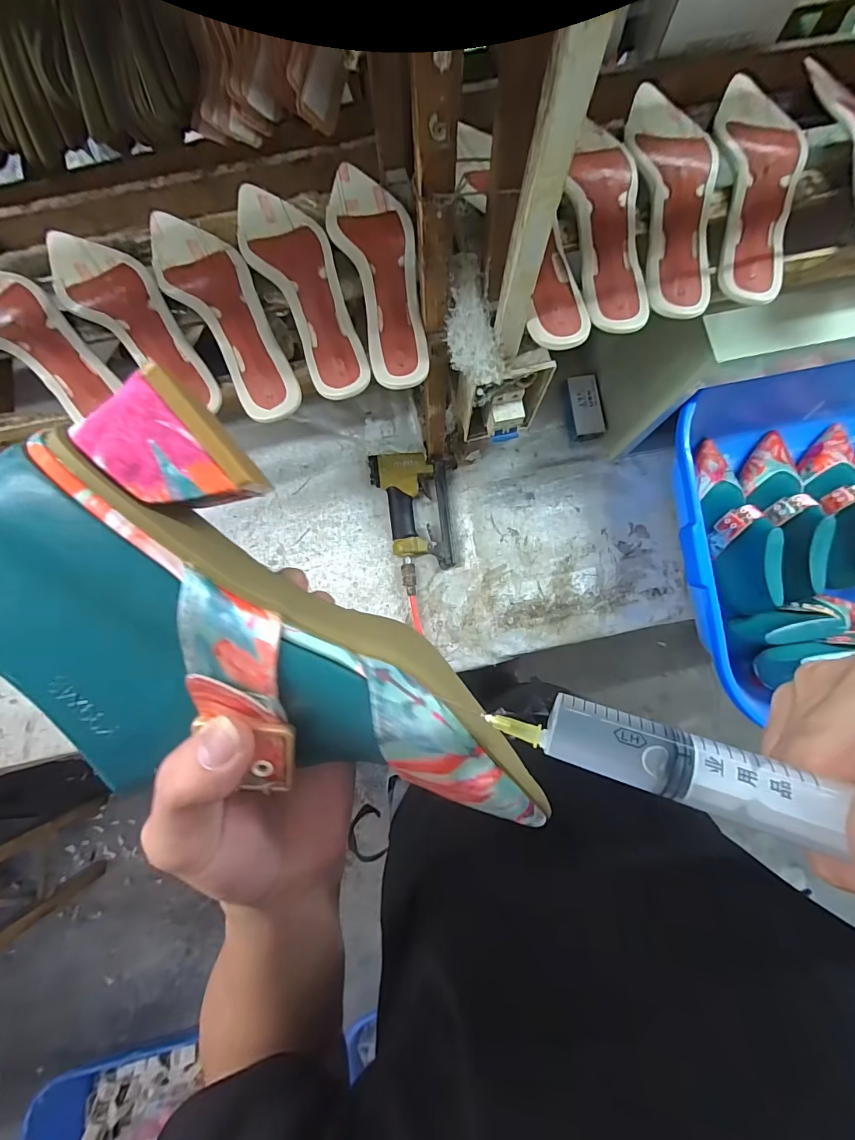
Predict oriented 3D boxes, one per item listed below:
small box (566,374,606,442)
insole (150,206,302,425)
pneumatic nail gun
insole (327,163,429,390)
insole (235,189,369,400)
[{"bbox_3d":[0.267,-0.277,0.740,0.055,0.032,0.107,-9,83,-2],"label":"small box"},{"bbox_3d":[-0.208,-0.265,0.437,0.076,0.017,0.264,-30,84,-4],"label":"insole"},{"bbox_3d":[-0.026,-0.097,0.720,0.127,0.037,0.193,-6,83,-2],"label":"pneumatic nail gun"},{"bbox_3d":[-0.048,-0.313,0.447,0.077,0.019,0.260,-17,83,-3],"label":"insole"},{"bbox_3d":[-0.129,-0.295,0.443,0.073,0.018,0.261,-25,84,-4],"label":"insole"}]

